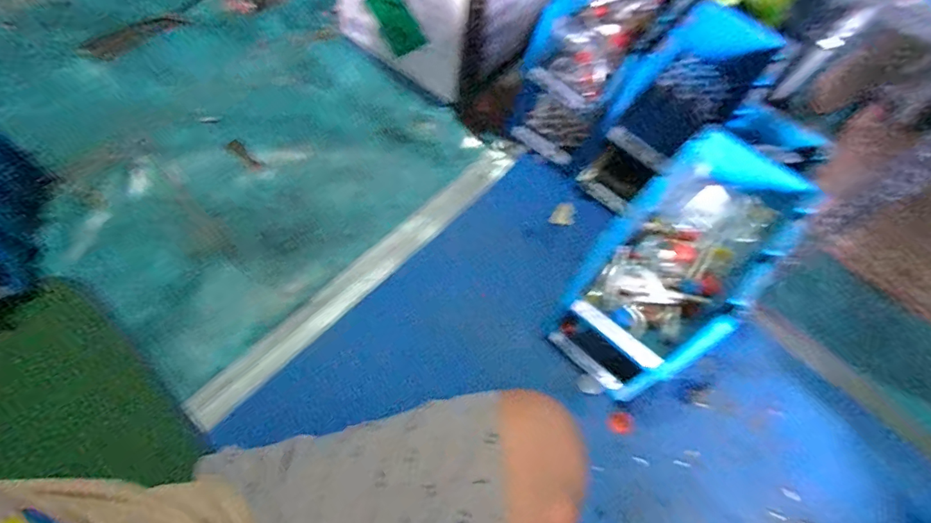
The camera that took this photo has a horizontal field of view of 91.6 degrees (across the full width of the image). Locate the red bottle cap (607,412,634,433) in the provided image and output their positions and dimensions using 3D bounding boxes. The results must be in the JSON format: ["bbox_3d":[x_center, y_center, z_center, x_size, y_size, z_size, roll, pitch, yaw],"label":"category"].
[{"bbox_3d":[0.196,0.205,0.574,0.030,0.010,0.025,-10,66,-9],"label":"red bottle cap"}]

